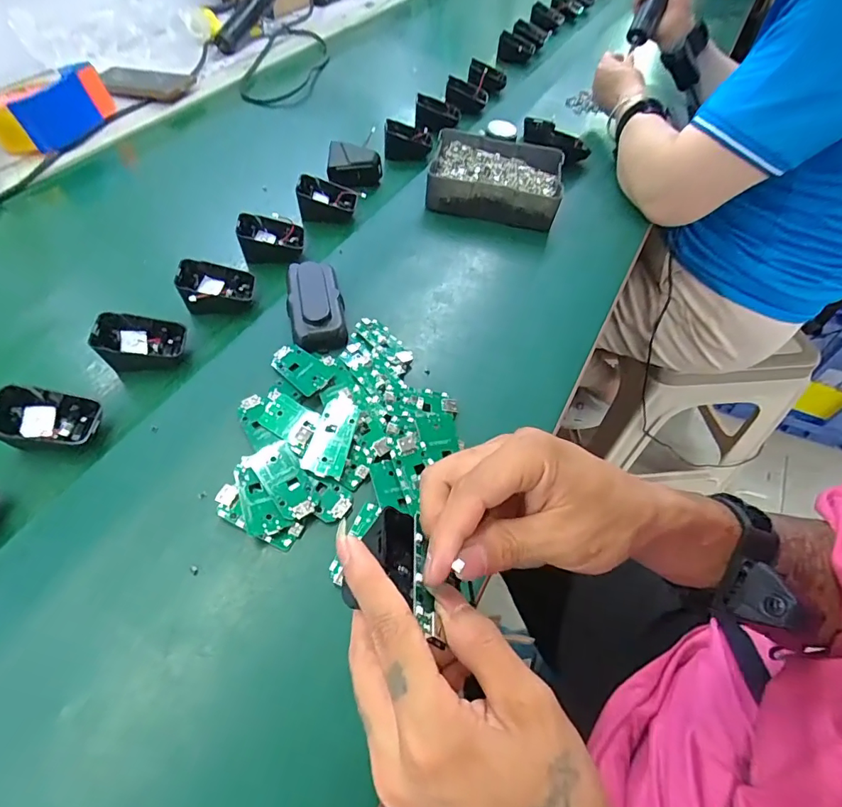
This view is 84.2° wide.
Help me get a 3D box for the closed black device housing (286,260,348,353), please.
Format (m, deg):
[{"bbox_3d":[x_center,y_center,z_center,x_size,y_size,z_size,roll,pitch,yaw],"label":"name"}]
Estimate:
[{"bbox_3d":[-0.100,-0.098,0.443,0.050,0.024,0.105,-6,56,-7],"label":"closed black device housing"}]

